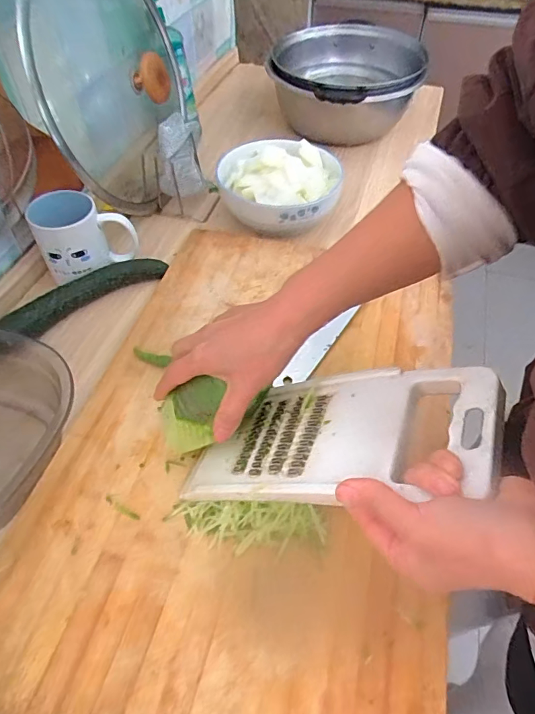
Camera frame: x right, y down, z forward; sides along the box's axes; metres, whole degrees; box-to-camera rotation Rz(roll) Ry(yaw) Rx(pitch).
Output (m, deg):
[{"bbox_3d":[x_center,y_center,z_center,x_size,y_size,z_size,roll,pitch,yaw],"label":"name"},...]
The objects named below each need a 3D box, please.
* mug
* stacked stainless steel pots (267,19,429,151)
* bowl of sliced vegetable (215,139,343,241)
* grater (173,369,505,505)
[{"bbox_3d":[-0.230,-0.158,0.579,0.115,0.086,0.072,-25,56,-19],"label":"mug"},{"bbox_3d":[0.137,-0.494,0.833,0.257,0.114,0.292,17,53,13],"label":"stacked stainless steel pots"},{"bbox_3d":[0.017,-0.247,0.662,0.170,0.071,0.160,0,51,0],"label":"bowl of sliced vegetable"},{"bbox_3d":[0.034,0.057,0.336,0.249,0.020,0.108,-17,43,32],"label":"grater"}]

